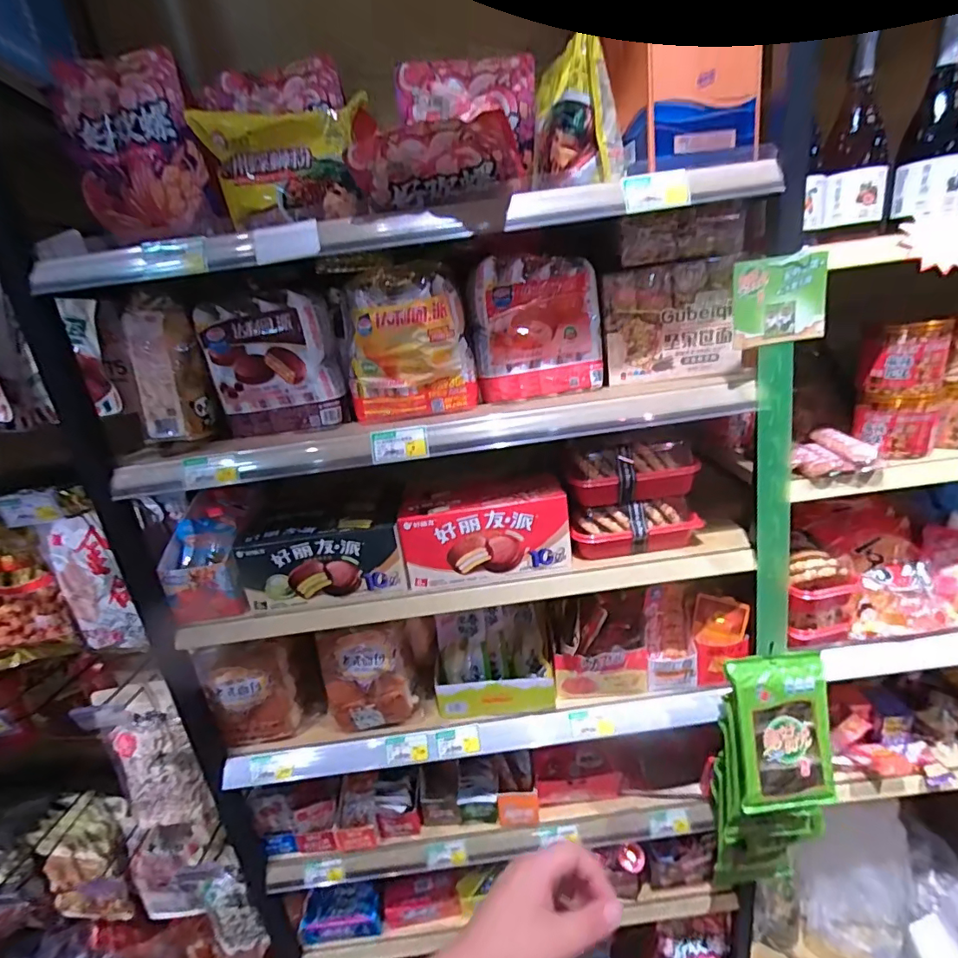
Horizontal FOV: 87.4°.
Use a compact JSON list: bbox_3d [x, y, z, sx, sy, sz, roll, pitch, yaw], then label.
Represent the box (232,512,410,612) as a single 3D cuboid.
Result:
[{"bbox_3d":[-0.238,0.115,0.799,0.243,0.109,0.125,-8,19,0],"label":"box"}]

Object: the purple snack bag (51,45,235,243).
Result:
[{"bbox_3d":[-0.462,-0.445,0.684,0.167,0.205,0.059,-8,19,-1],"label":"purple snack bag"}]

